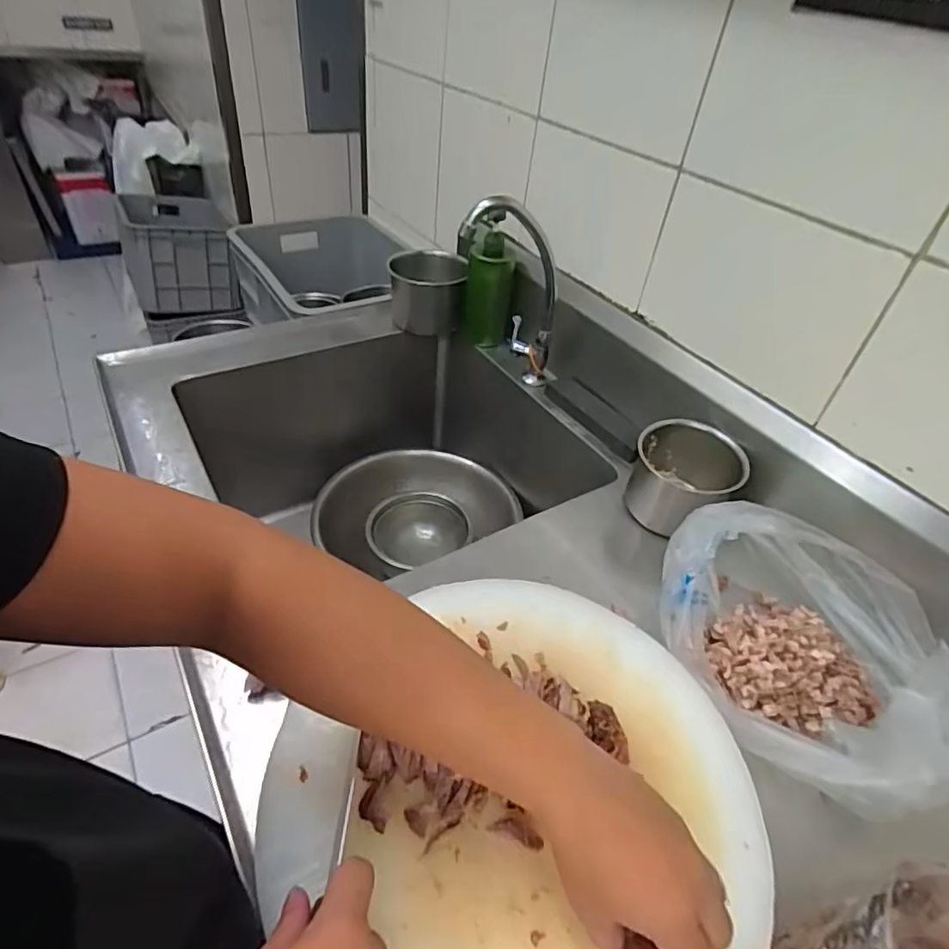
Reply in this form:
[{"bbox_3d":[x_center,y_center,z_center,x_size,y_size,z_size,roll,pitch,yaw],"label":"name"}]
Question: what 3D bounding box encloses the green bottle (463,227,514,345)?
[{"bbox_3d":[0.025,-0.338,1.056,0.080,0.211,0.071,3,41,-5],"label":"green bottle"}]

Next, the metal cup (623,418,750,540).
[{"bbox_3d":[0.278,-0.001,0.754,0.127,0.111,0.146,33,47,27],"label":"metal cup"}]

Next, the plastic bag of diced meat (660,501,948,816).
[{"bbox_3d":[0.346,0.159,0.571,0.251,0.124,0.280,-16,46,-25],"label":"plastic bag of diced meat"}]

